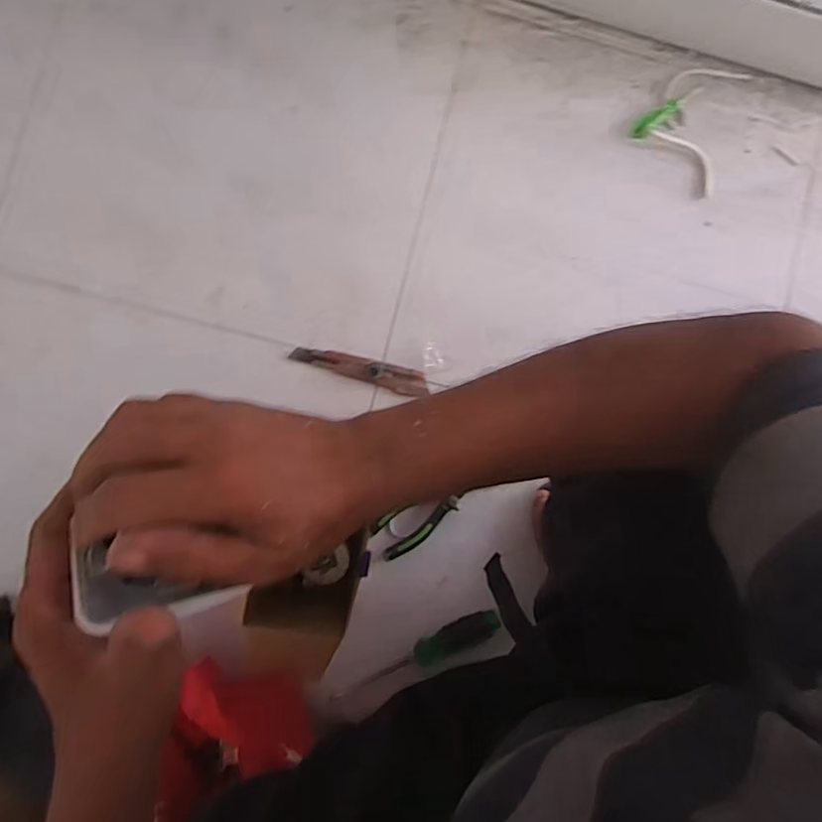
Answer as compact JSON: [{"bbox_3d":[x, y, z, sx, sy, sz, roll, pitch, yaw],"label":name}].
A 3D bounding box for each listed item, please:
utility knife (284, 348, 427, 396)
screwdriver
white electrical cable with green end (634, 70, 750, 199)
[{"bbox_3d":[-0.063,-0.052,0.702,0.165,0.015,0.033,15,85,-3],"label":"utility knife"},{"bbox_3d":[0.008,0.289,0.671,0.208,0.023,0.029,-28,88,-6],"label":"screwdriver"},{"bbox_3d":[0.361,-0.375,0.734,0.121,0.013,0.156,26,84,-2],"label":"white electrical cable with green end"}]

